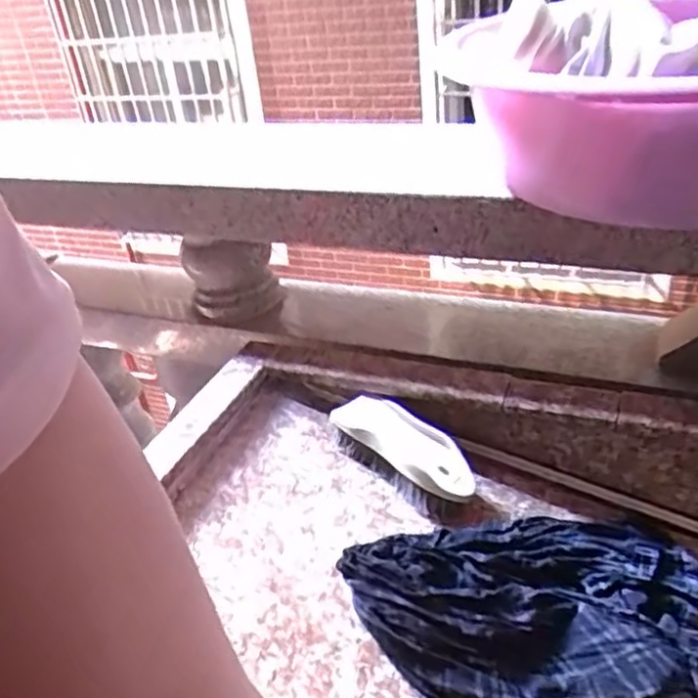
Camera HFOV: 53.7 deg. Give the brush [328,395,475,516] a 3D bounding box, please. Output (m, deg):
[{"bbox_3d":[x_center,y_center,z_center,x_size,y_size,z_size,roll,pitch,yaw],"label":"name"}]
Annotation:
[{"bbox_3d":[0.046,0.087,0.597,0.059,0.040,0.132,-28,37,-29],"label":"brush"}]

